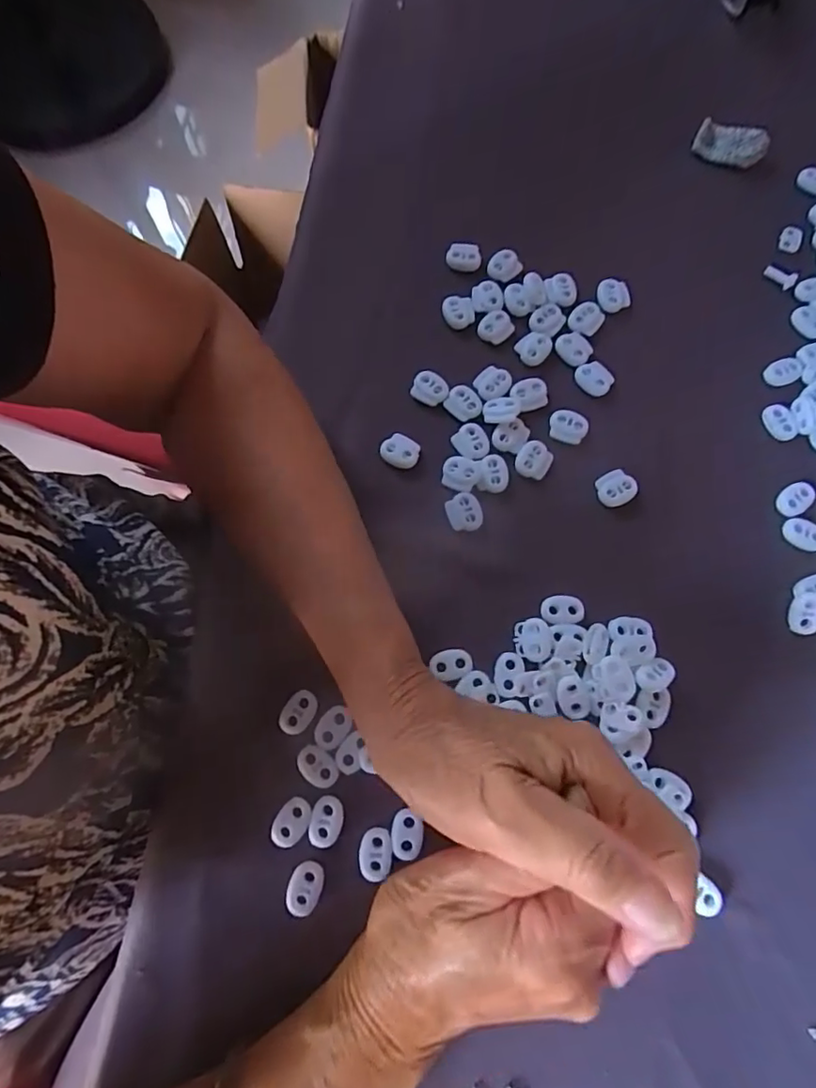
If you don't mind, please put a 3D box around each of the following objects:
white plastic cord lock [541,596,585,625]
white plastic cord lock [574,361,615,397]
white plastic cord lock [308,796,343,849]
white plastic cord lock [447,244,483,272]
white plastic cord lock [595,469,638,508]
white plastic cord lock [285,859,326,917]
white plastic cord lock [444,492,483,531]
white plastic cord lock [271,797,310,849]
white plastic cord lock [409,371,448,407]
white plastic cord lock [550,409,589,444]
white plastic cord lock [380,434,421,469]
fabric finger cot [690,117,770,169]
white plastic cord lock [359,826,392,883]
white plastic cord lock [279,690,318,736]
[{"bbox_3d":[0.082,0.035,0.295,0.023,0.004,0.015,-2,74,0],"label":"white plastic cord lock"},{"bbox_3d":[0.114,-0.101,0.337,0.020,0.004,0.022,-33,76,-8],"label":"white plastic cord lock"},{"bbox_3d":[-0.039,0.134,0.267,0.015,0.004,0.023,17,75,6],"label":"white plastic cord lock"},{"bbox_3d":[0.036,-0.186,0.360,0.022,0.012,0.012,14,74,5],"label":"white plastic cord lock"},{"bbox_3d":[0.118,-0.032,0.316,0.022,0.004,0.019,-27,75,-7],"label":"white plastic cord lock"},{"bbox_3d":[-0.048,0.161,0.259,0.016,0.004,0.022,14,74,5],"label":"white plastic cord lock"},{"bbox_3d":[0.032,-0.018,0.312,0.019,0.004,0.022,-20,74,-5],"label":"white plastic cord lock"},{"bbox_3d":[-0.056,0.134,0.267,0.015,0.004,0.023,35,77,10],"label":"white plastic cord lock"},{"bbox_3d":[0.013,-0.094,0.335,0.022,0.006,0.017,30,76,9],"label":"white plastic cord lock"},{"bbox_3d":[0.094,-0.069,0.327,0.022,0.004,0.018,17,75,6],"label":"white plastic cord lock"},{"bbox_3d":[-0.004,-0.054,0.323,0.022,0.004,0.018,32,77,10],"label":"white plastic cord lock"},{"bbox_3d":[0.222,-0.276,0.383,0.046,0.014,0.024,24,76,8],"label":"fabric finger cot"},{"bbox_3d":[-0.015,0.147,0.263,0.015,0.004,0.023,3,74,2],"label":"white plastic cord lock"},{"bbox_3d":[-0.056,0.086,0.282,0.015,0.004,0.023,28,76,9],"label":"white plastic cord lock"}]

